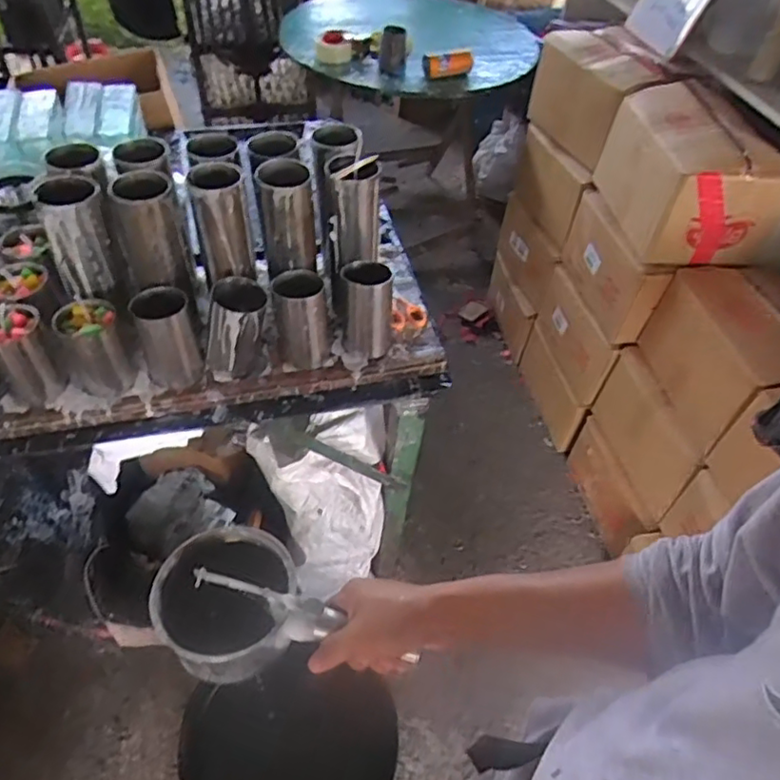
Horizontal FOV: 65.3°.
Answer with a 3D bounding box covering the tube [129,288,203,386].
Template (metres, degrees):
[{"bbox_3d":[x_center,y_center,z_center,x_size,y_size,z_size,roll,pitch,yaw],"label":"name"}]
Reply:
[{"bbox_3d":[-0.311,-0.073,0.850,0.075,0.123,0.084,-13,52,-15],"label":"tube"}]

